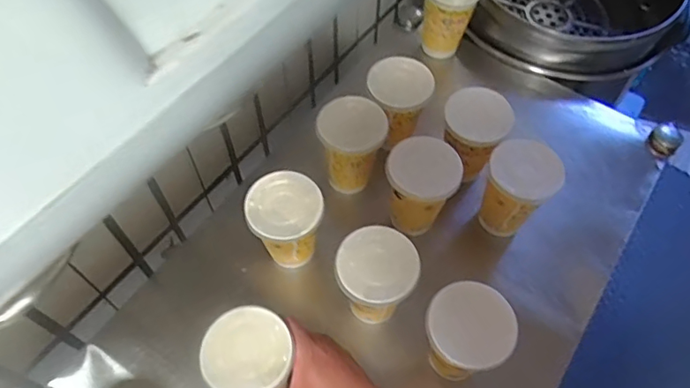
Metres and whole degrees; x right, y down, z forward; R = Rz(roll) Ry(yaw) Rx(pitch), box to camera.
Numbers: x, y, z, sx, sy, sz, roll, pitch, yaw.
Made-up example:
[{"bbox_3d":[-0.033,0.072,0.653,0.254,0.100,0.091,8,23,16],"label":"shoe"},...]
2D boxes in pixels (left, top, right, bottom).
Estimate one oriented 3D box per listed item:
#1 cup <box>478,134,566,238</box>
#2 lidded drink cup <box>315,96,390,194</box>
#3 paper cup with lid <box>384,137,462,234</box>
[{"bbox_3d":[0.188,-0.003,0.590,0.072,0.102,0.072,0,58,-1],"label":"cup"},{"bbox_3d":[0.007,-0.055,0.627,0.077,0.092,0.072,8,59,4],"label":"lidded drink cup"},{"bbox_3d":[0.082,-0.002,0.598,0.076,0.110,0.072,0,58,-1],"label":"paper cup with lid"}]

